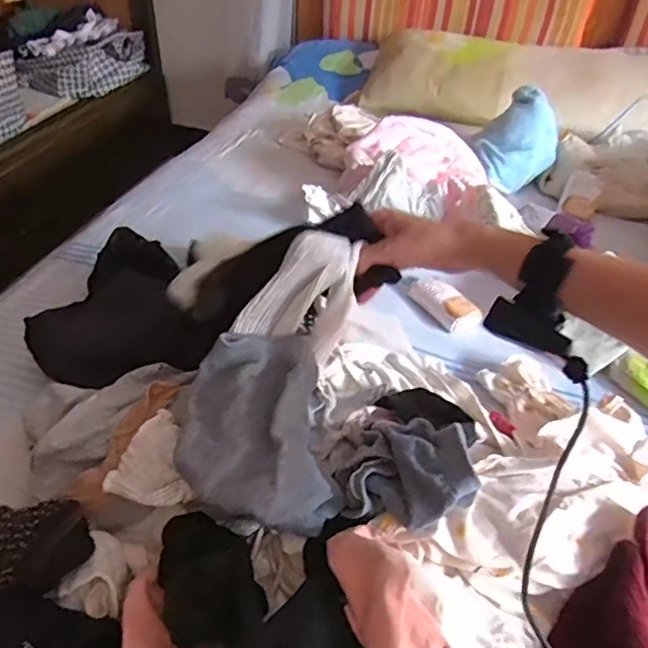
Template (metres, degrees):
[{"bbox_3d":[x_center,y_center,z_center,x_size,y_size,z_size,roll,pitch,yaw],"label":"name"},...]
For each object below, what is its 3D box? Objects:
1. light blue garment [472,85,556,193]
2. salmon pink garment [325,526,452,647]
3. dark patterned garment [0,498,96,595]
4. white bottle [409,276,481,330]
[{"bbox_3d":[0.345,-0.330,1.019,0.131,0.112,0.171,26,47,21],"label":"light blue garment"},{"bbox_3d":[0.058,0.214,0.429,0.075,0.047,0.138,-25,68,-26],"label":"salmon pink garment"},{"bbox_3d":[-0.232,0.174,0.434,0.104,0.059,0.069,-22,46,-23],"label":"dark patterned garment"},{"bbox_3d":[0.166,-0.025,0.769,0.041,0.031,0.104,-25,51,-28],"label":"white bottle"}]

